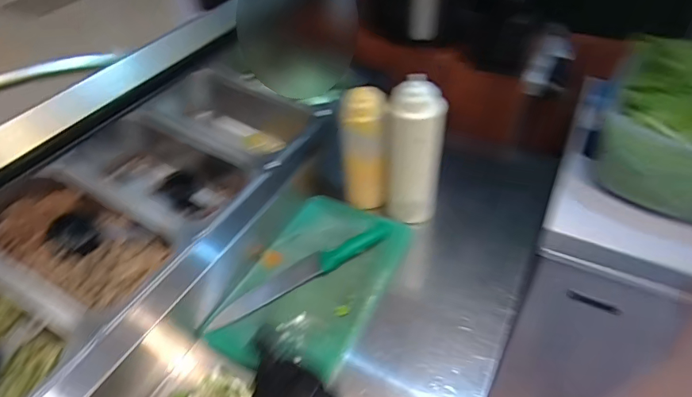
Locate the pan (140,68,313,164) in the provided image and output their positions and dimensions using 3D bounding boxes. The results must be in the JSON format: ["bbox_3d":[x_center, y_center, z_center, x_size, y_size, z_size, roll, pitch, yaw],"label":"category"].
[{"bbox_3d":[-0.229,-0.137,0.899,0.297,0.118,0.179,18,47,20],"label":"pan"}]

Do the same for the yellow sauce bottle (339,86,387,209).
[{"bbox_3d":[0.029,-0.079,0.779,0.066,0.217,0.065,-8,44,-5],"label":"yellow sauce bottle"}]

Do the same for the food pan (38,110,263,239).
[{"bbox_3d":[-0.322,-0.033,0.777,0.308,0.106,0.191,17,47,20],"label":"food pan"}]

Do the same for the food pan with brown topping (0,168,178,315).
[{"bbox_3d":[-0.398,0.063,0.670,0.300,0.075,0.145,20,48,22],"label":"food pan with brown topping"}]

